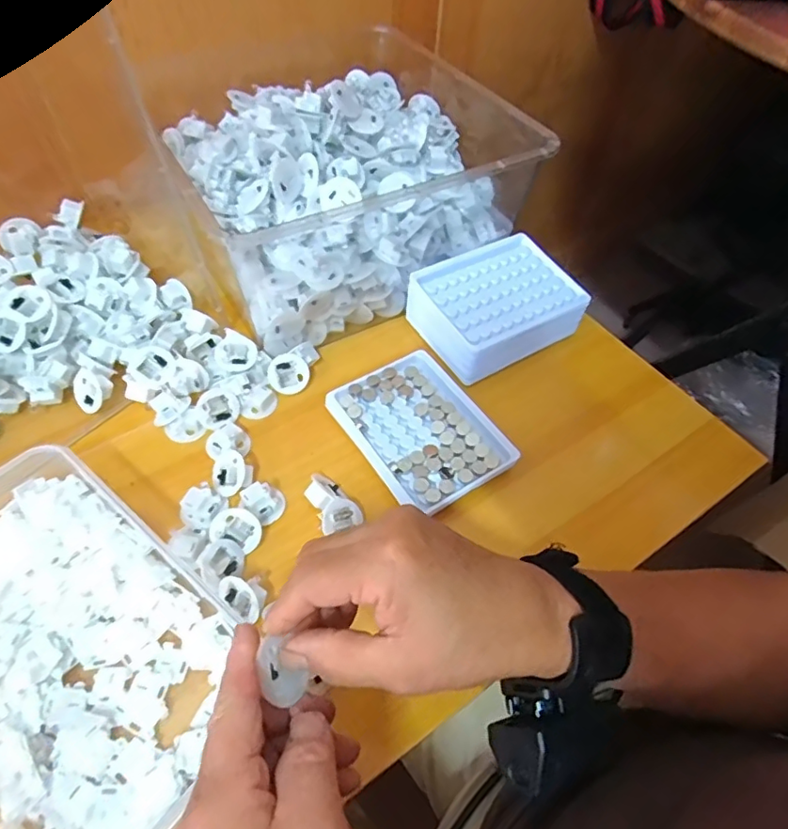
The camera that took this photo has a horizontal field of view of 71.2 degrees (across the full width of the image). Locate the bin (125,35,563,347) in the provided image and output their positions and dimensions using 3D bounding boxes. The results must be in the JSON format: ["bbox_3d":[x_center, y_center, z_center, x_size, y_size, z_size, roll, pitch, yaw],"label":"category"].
[{"bbox_3d":[-0.053,-0.254,0.534,0.303,0.121,0.323,-25,59,-20],"label":"bin"}]

